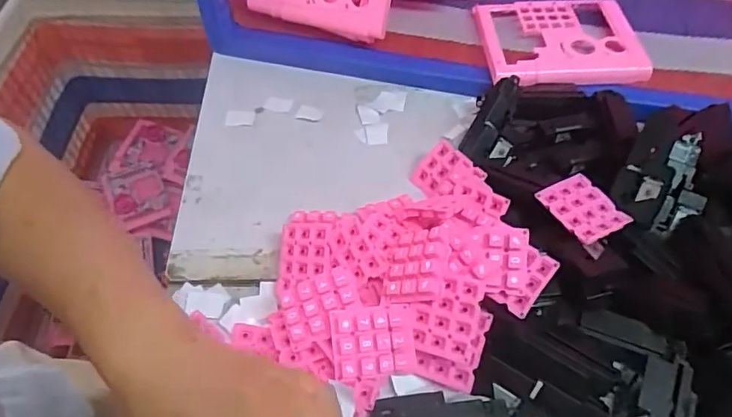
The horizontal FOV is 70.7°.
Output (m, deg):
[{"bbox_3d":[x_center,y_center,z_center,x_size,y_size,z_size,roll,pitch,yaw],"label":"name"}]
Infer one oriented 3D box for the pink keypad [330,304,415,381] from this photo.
[{"bbox_3d":[0.005,0.096,0.374,0.058,0.011,0.049,-5,77,-2],"label":"pink keypad"}]

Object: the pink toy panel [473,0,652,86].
[{"bbox_3d":[0.207,-0.180,0.558,0.158,0.023,0.130,-5,56,0],"label":"pink toy panel"}]

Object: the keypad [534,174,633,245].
[{"bbox_3d":[0.176,-0.001,0.419,0.047,0.005,0.059,-25,56,-15],"label":"keypad"}]

